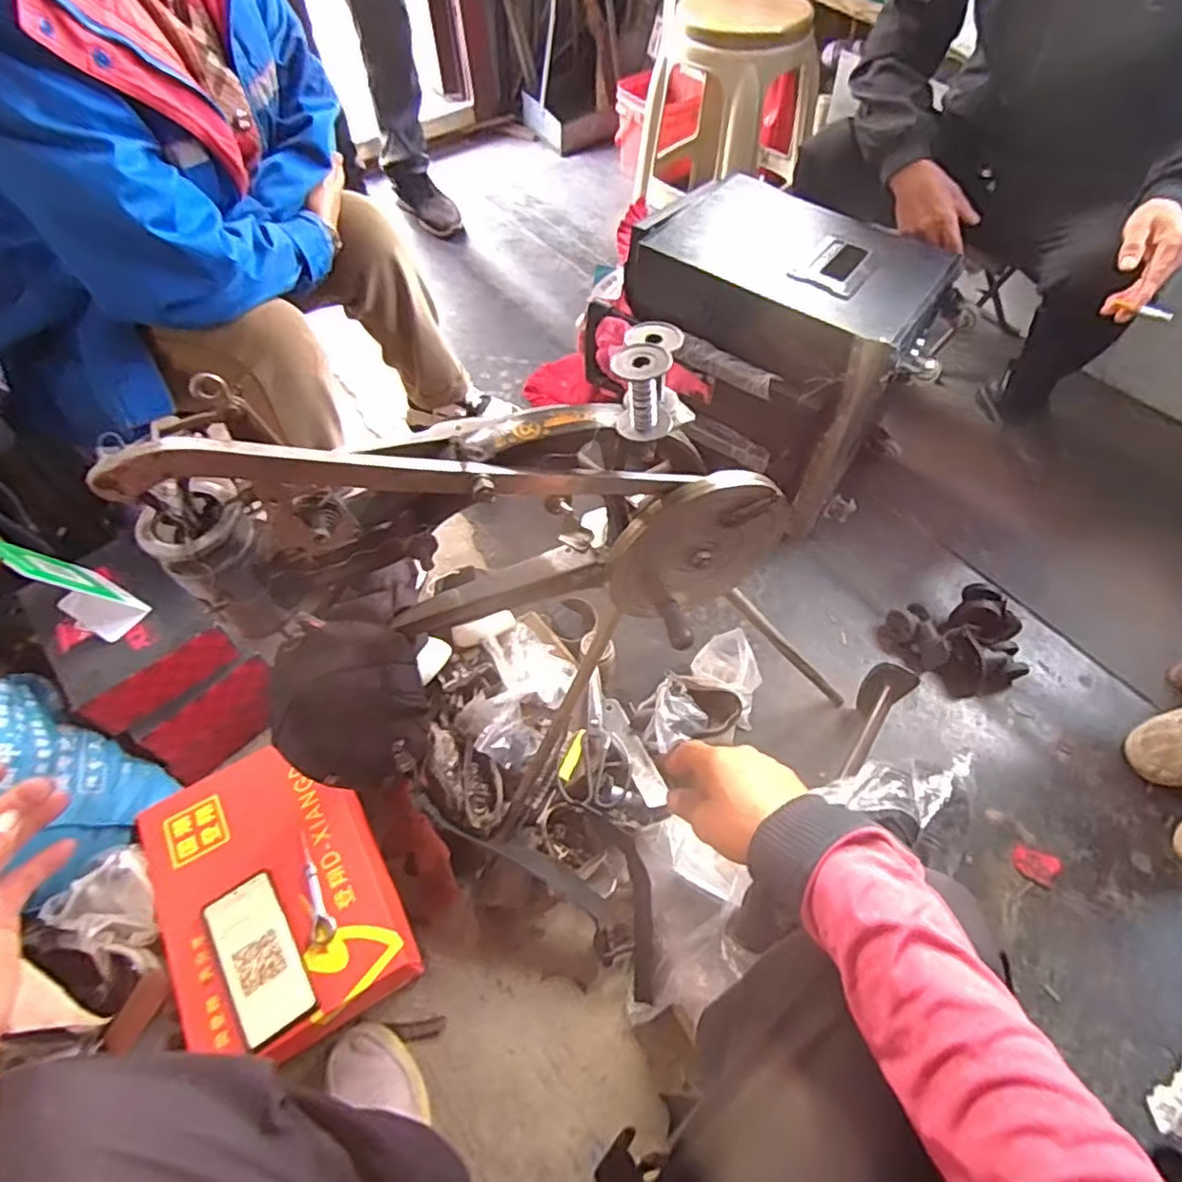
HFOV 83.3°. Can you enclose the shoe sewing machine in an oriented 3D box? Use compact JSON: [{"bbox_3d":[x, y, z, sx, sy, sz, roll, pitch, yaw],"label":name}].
[{"bbox_3d":[-0.050,0.066,0.639,0.376,0.642,0.330,20,60,14],"label":"shoe sewing machine"}]

